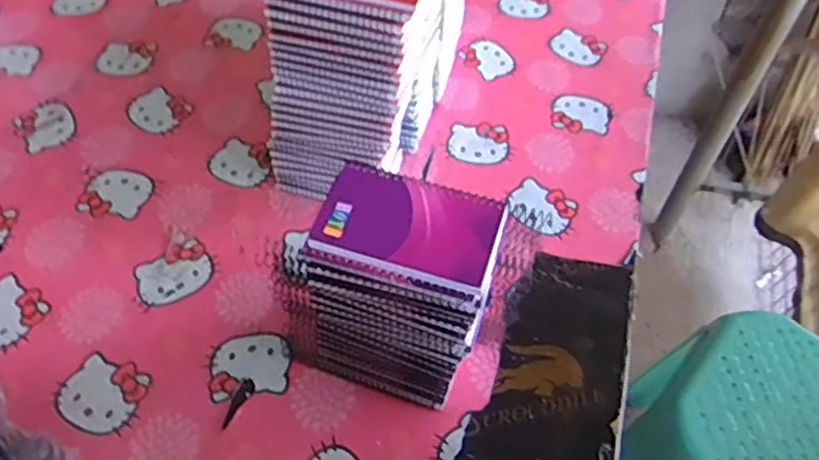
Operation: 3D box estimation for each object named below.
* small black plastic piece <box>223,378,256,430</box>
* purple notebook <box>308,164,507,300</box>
[{"bbox_3d":[-0.164,0.166,0.638,0.016,0.004,0.051,15,54,9],"label":"small black plastic piece"},{"bbox_3d":[0.001,-0.004,0.492,0.126,0.011,0.082,17,55,10],"label":"purple notebook"}]

